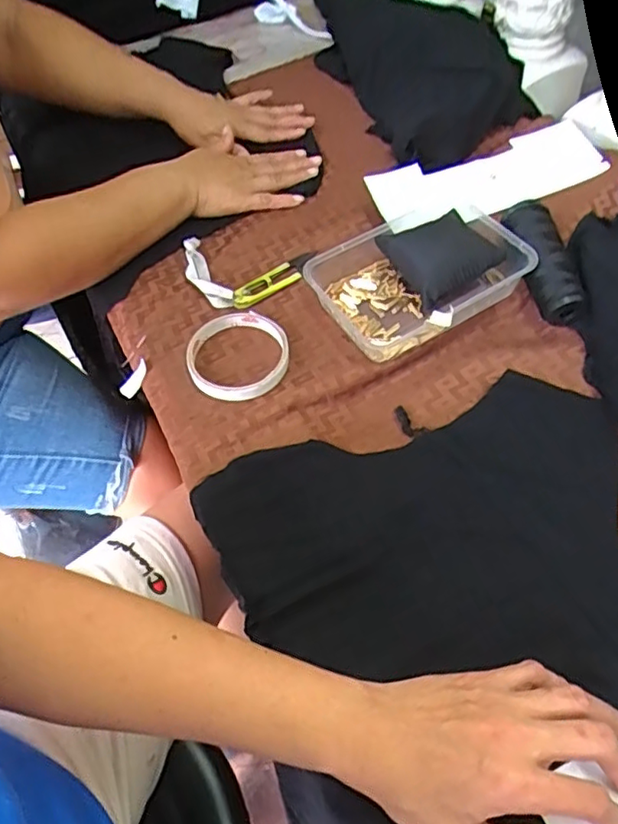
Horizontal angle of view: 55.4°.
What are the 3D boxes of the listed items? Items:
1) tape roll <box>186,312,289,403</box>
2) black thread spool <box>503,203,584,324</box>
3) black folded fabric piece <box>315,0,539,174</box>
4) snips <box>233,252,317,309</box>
[{"bbox_3d":[-0.059,-0.047,0.489,0.084,0.014,0.084,-2,56,2],"label":"tape roll"},{"bbox_3d":[0.202,-0.129,0.504,0.039,0.034,0.108,-6,55,-1],"label":"black thread spool"},{"bbox_3d":[0.129,-0.407,0.692,0.180,0.061,0.343,-18,57,-9],"label":"black folded fabric piece"},{"bbox_3d":[-0.030,-0.122,0.539,0.021,0.012,0.094,39,66,25],"label":"snips"}]

